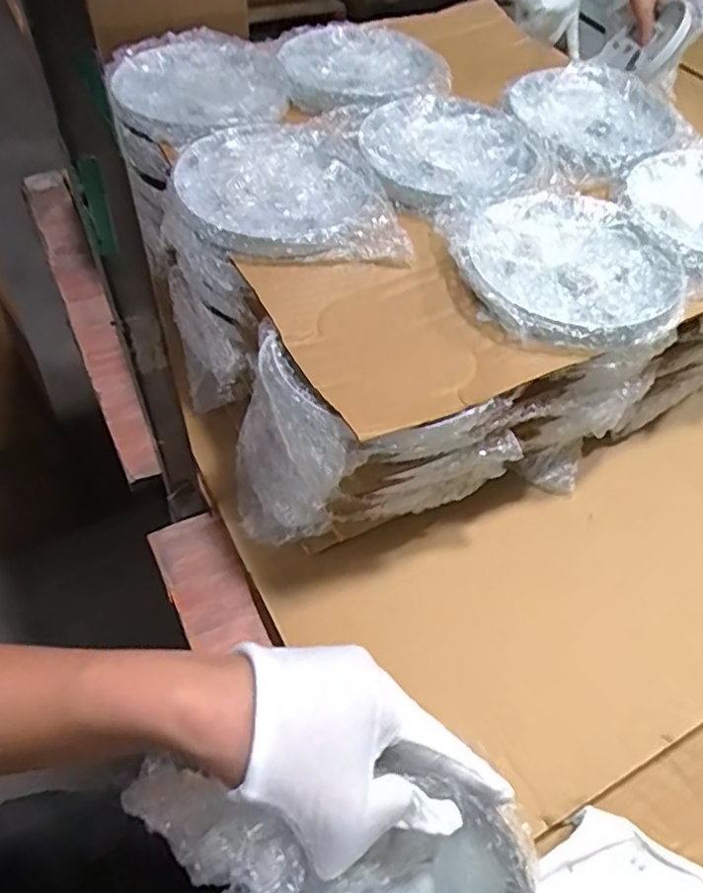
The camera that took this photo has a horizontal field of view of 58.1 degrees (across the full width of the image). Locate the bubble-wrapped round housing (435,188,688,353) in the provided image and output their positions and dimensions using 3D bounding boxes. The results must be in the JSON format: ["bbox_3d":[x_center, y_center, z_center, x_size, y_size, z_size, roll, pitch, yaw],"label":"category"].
[{"bbox_3d":[0.139,-0.117,0.411,0.136,0.015,0.140,2,54,-3],"label":"bubble-wrapped round housing"}]

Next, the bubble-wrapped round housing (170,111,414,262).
[{"bbox_3d":[-0.048,-0.177,0.442,0.134,0.023,0.150,-13,56,-14],"label":"bubble-wrapped round housing"}]

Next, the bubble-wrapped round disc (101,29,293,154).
[{"bbox_3d":[-0.120,-0.285,0.506,0.134,0.027,0.151,-9,55,-12],"label":"bubble-wrapped round disc"}]

